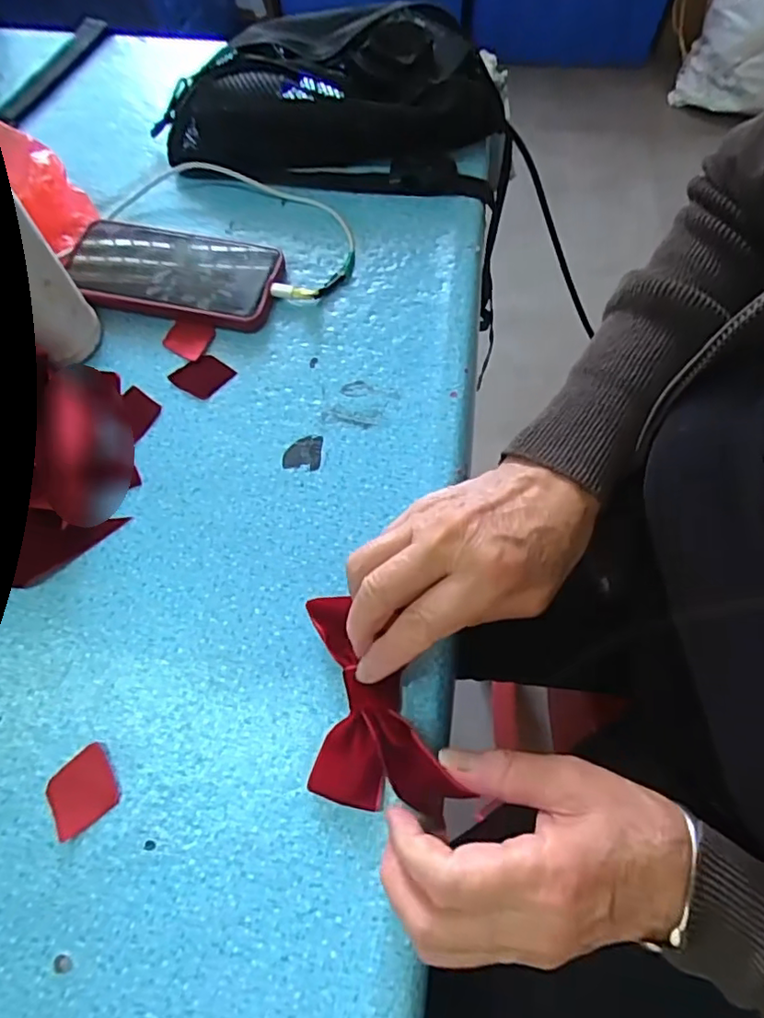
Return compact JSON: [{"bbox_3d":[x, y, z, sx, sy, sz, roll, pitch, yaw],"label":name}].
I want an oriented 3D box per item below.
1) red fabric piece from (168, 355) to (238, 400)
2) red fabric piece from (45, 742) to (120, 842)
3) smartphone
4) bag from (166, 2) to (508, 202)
[{"bbox_3d":[-0.128,-0.096,0.410,0.034,0.004,0.034,35,71,14],"label":"red fabric piece"},{"bbox_3d":[-0.158,0.148,0.302,0.033,0.004,0.036,-30,69,-12],"label":"red fabric piece"},{"bbox_3d":[-0.157,-0.180,0.439,0.155,0.018,0.078,11,67,5],"label":"smartphone"},{"bbox_3d":[-0.034,-0.346,0.482,0.280,0.069,0.145,5,66,2],"label":"bag"}]

